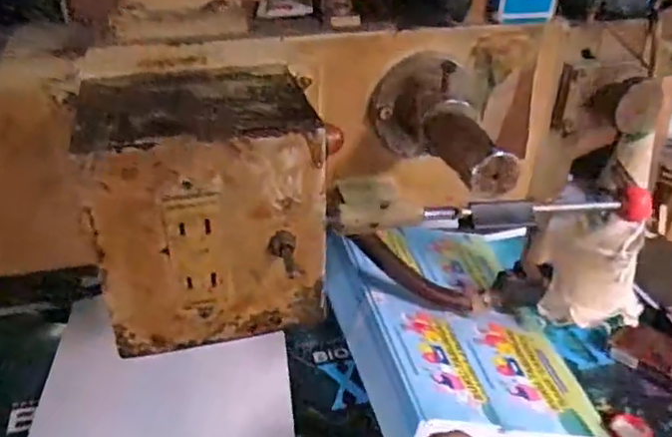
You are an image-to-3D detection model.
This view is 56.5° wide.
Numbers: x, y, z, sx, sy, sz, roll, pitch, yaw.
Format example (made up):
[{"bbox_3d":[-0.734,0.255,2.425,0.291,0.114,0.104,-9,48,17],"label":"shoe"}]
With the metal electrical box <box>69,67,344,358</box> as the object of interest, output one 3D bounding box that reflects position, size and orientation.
[{"bbox_3d":[-0.070,-0.010,0.353,0.122,0.135,0.082,-8,31,-14],"label":"metal electrical box"}]

